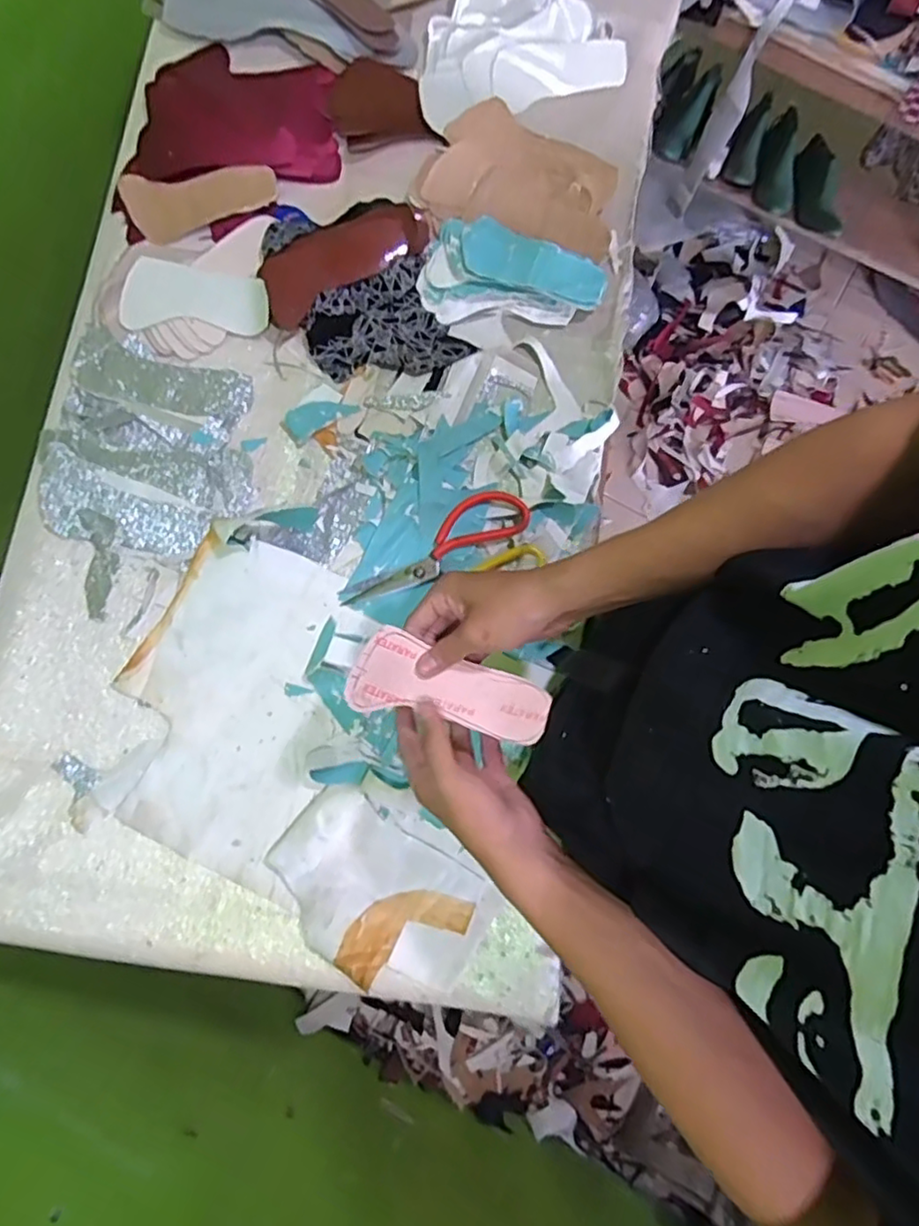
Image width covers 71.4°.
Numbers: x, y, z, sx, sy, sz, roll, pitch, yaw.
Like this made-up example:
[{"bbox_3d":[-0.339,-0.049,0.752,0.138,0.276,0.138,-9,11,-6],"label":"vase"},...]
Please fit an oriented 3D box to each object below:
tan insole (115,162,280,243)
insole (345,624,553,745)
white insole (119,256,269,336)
[{"bbox_3d":[-0.288,-0.462,0.715,0.163,0.021,0.062,-10,80,-3],"label":"tan insole"},{"bbox_3d":[-0.006,0.058,0.492,0.148,0.029,0.061,17,80,-9],"label":"insole"},{"bbox_3d":[-0.283,-0.339,0.686,0.151,0.008,0.067,0,105,-6],"label":"white insole"}]

